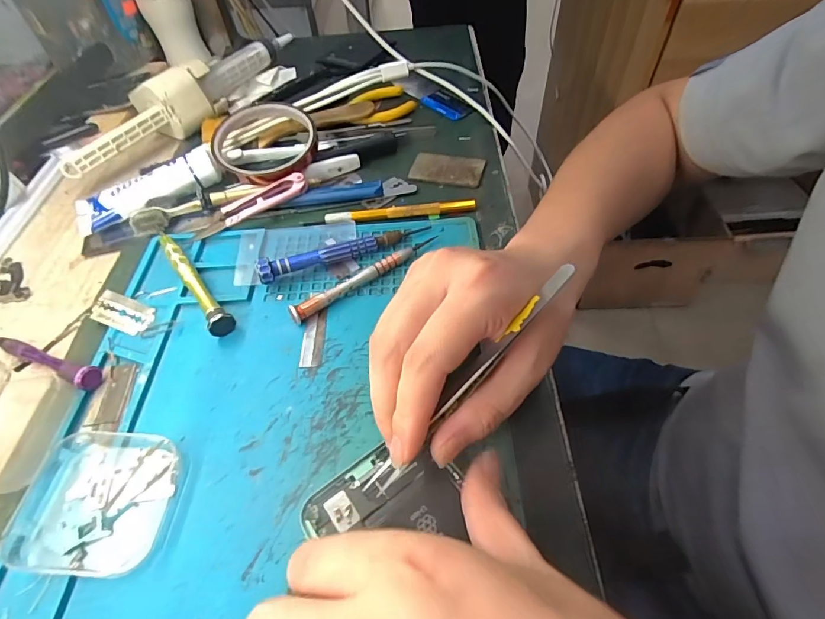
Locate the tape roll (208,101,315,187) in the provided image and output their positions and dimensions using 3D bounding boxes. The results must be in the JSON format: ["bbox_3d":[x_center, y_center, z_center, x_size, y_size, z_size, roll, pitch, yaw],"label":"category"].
[{"bbox_3d":[-0.124,-0.141,0.374,0.083,0.029,0.085,-1,53,2],"label":"tape roll"}]

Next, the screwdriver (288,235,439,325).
[{"bbox_3d":[-0.031,-0.023,0.296,0.113,0.008,0.010,-32,102,-19],"label":"screwdriver"}]

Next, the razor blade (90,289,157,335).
[{"bbox_3d":[-0.191,0.002,0.289,0.040,0.004,0.022,20,62,7],"label":"razor blade"}]

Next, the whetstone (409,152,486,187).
[{"bbox_3d":[0.029,-0.118,0.365,0.058,0.004,0.035,12,55,11],"label":"whetstone"}]

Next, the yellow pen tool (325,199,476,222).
[{"bbox_3d":[-0.009,-0.076,0.333,0.113,0.007,0.007,-4,53,-1],"label":"yellow pen tool"}]

